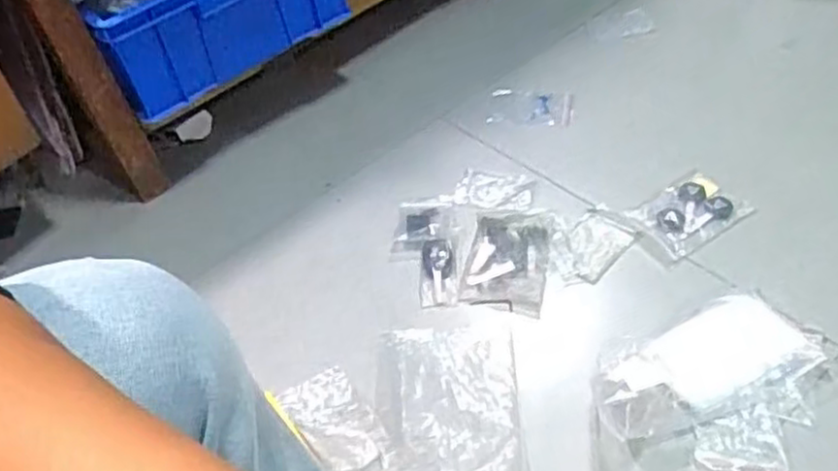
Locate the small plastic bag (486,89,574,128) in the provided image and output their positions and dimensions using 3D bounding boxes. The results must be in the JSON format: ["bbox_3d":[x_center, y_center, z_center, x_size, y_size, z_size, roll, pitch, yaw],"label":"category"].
[{"bbox_3d":[0.163,-0.186,1.062,0.120,0.009,0.082,2,46,7],"label":"small plastic bag"}]

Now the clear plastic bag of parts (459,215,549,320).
[{"bbox_3d":[0.103,0.027,0.850,0.091,0.012,0.138,7,47,12],"label":"clear plastic bag of parts"}]

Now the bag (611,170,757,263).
[{"bbox_3d":[0.325,-0.031,0.881,0.129,0.015,0.098,-26,49,-19],"label":"bag"}]

